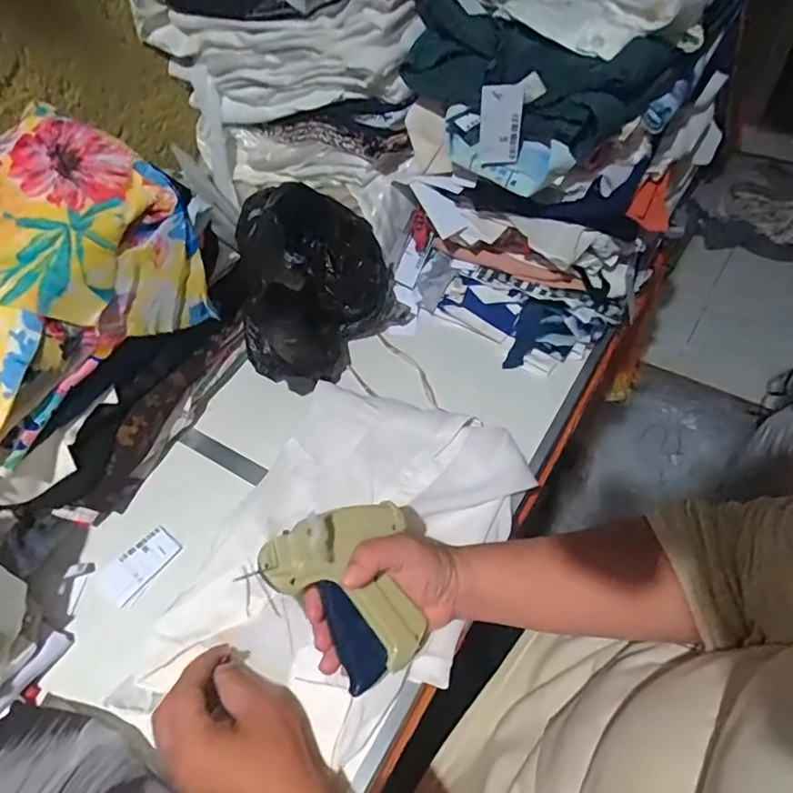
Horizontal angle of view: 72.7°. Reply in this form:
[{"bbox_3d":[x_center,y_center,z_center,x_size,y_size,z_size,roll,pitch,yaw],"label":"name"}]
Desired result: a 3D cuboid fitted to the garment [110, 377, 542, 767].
[{"bbox_3d":[-0.042,0.134,0.478,0.236,0.027,0.344,17,55,19],"label":"garment"}]

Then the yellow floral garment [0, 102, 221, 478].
[{"bbox_3d":[-0.380,-0.102,0.492,0.251,0.140,0.334,23,57,22],"label":"yellow floral garment"}]

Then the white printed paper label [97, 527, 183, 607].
[{"bbox_3d":[-0.243,0.158,0.511,0.050,0.004,0.070,28,59,25],"label":"white printed paper label"}]

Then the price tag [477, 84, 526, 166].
[{"bbox_3d":[0.094,-0.248,0.495,0.038,0.072,0.006,19,56,18],"label":"price tag"}]

